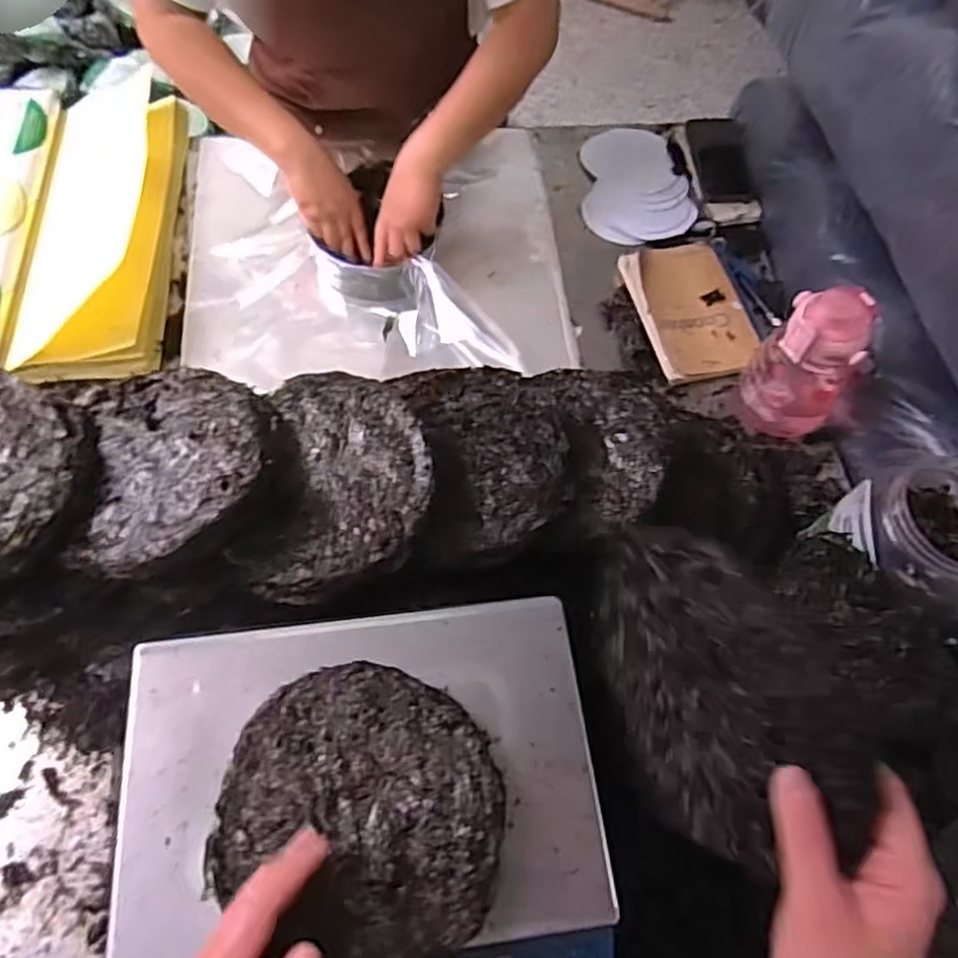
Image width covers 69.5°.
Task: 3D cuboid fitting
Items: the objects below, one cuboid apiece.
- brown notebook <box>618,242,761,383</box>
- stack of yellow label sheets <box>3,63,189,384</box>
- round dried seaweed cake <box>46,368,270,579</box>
[{"bbox_3d":[0.284,-0.229,0.922,0.144,0.018,0.208,-9,64,-7],"label":"brown notebook"},{"bbox_3d":[-0.502,-0.344,0.917,0.185,0.084,0.492,-1,64,-3],"label":"stack of yellow label sheets"},{"bbox_3d":[-0.258,-0.022,0.570,0.160,0.038,0.193,-10,64,-7],"label":"round dried seaweed cake"}]

